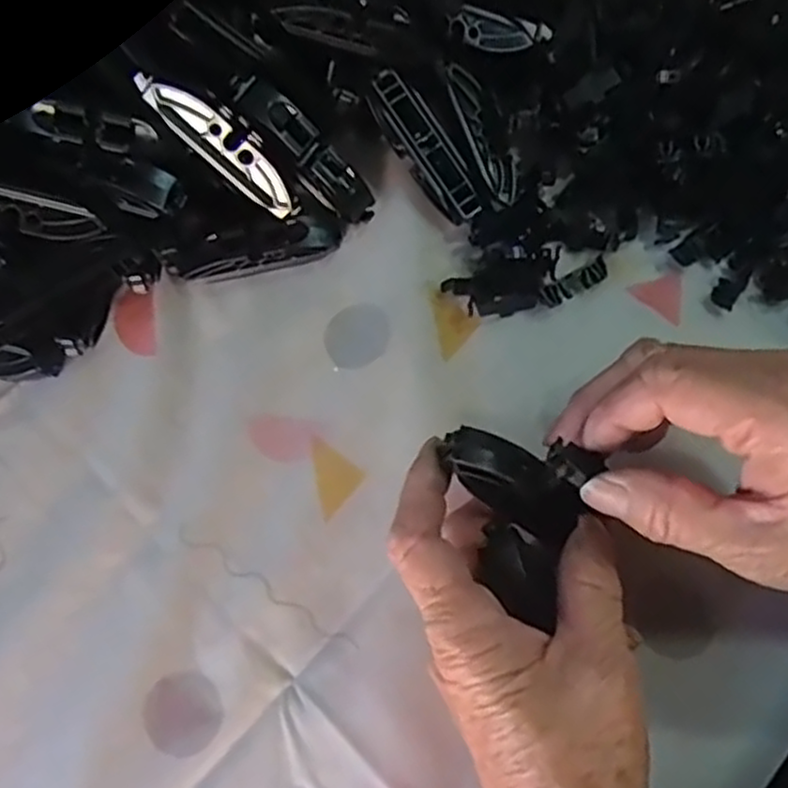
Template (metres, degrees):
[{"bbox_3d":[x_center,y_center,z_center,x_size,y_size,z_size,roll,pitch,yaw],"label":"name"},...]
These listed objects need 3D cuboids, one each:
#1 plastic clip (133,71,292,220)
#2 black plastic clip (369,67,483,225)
[{"bbox_3d":[-0.072,-0.108,0.319,0.078,0.013,0.024,40,78,-26],"label":"plastic clip"},{"bbox_3d":[0.014,-0.113,0.348,0.021,0.019,0.074,-35,95,-7],"label":"black plastic clip"}]

